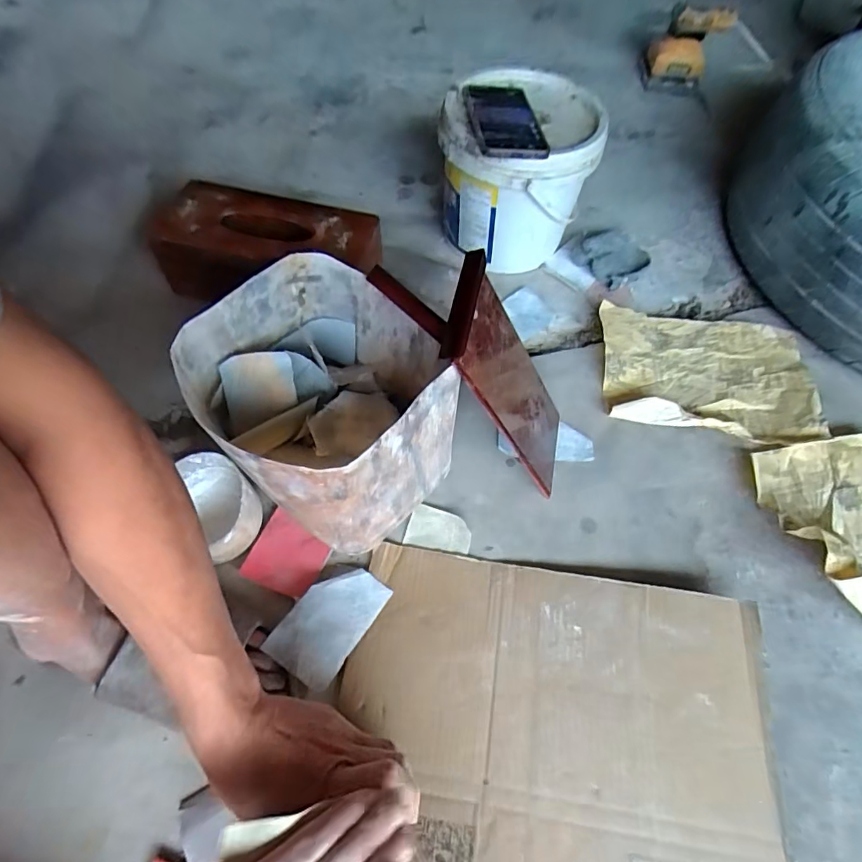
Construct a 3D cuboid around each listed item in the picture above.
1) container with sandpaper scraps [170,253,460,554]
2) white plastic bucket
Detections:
[{"bbox_3d":[-0.094,-0.035,0.472,0.231,0.176,0.206,38,66,17],"label":"container with sandpaper scraps"},{"bbox_3d":[0.110,-0.342,0.675,0.185,0.175,0.192,2,62,-3],"label":"white plastic bucket"}]

